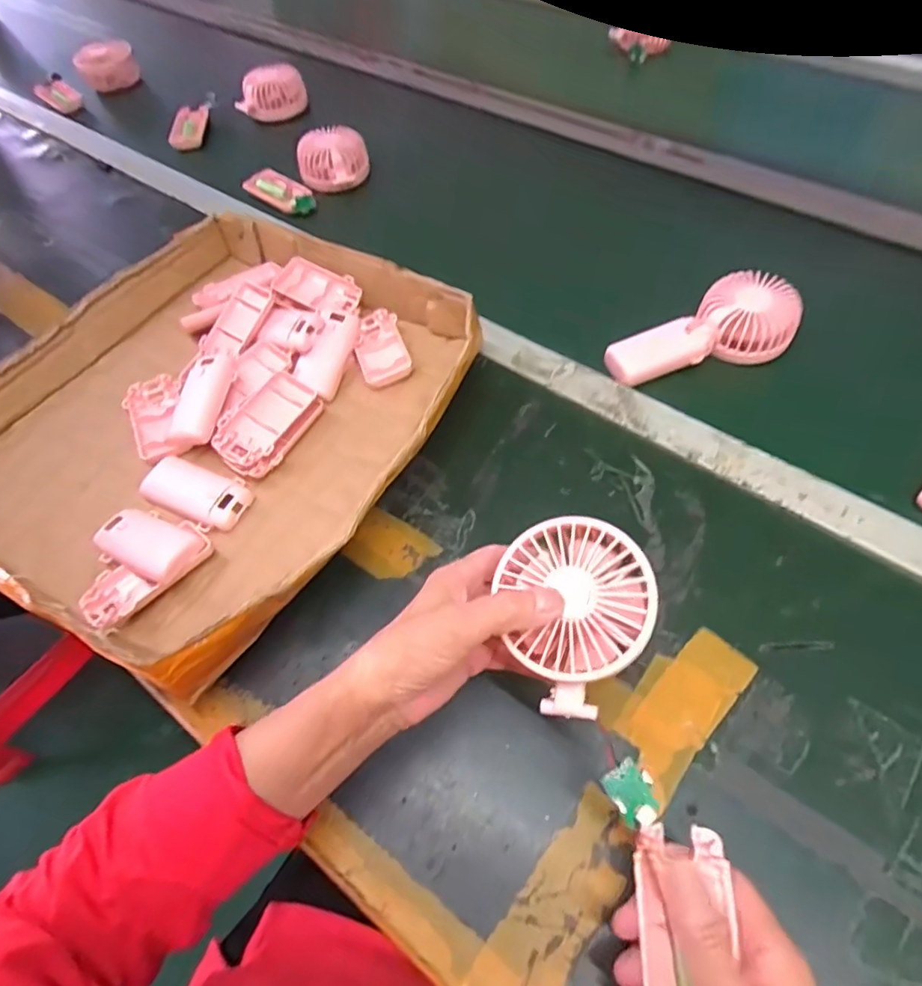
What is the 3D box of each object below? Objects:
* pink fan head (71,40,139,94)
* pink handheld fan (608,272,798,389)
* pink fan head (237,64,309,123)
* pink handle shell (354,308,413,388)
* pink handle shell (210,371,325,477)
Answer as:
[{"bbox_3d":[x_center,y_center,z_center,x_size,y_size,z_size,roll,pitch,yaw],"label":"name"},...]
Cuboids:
[{"bbox_3d":[-0.547,-0.661,0.885,0.029,0.068,0.095,35,68,22],"label":"pink fan head"},{"bbox_3d":[0.230,-0.147,0.530,0.178,0.039,0.081,-26,61,-11],"label":"pink handheld fan"},{"bbox_3d":[-0.276,-0.578,0.825,0.099,0.069,0.027,-21,19,-16],"label":"pink fan head"},{"bbox_3d":[-0.078,-0.141,0.553,0.047,0.015,0.096,-15,59,-5],"label":"pink handle shell"},{"bbox_3d":[-0.169,-0.061,0.499,0.059,0.016,0.095,35,69,5],"label":"pink handle shell"}]

